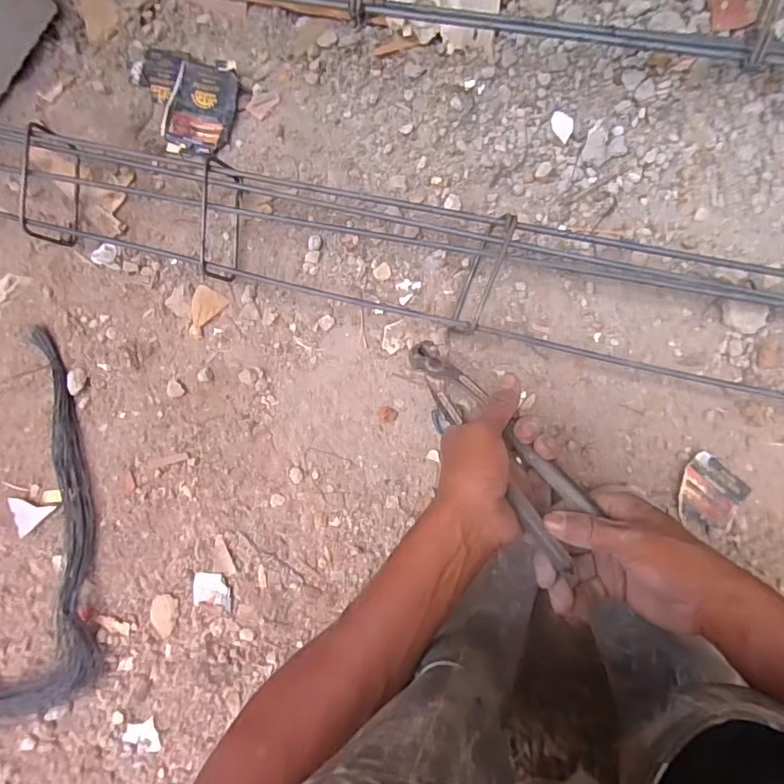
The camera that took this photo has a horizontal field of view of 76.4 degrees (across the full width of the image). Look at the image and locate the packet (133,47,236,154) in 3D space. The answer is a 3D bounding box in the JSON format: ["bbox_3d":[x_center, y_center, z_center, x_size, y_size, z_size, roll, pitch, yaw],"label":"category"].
[{"bbox_3d":[-0.247,-0.337,0.584,0.134,0.020,0.111,16,91,9],"label":"packet"}]

